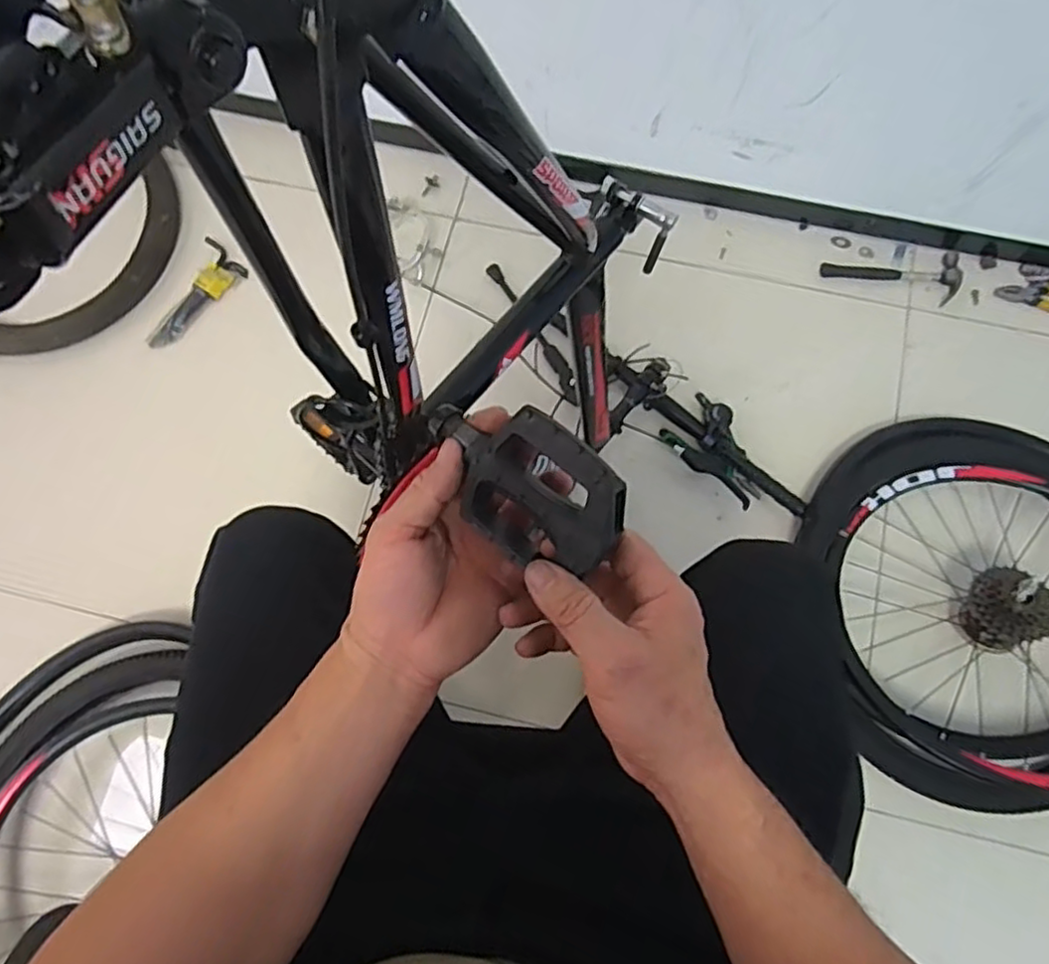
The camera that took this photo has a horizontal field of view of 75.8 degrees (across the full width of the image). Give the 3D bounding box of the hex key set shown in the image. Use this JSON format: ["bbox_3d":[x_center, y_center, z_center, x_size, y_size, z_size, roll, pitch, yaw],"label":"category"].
[{"bbox_3d":[-0.574,-0.312,1.151,0.060,0.062,0.212,43,93,10],"label":"hex key set"}]

